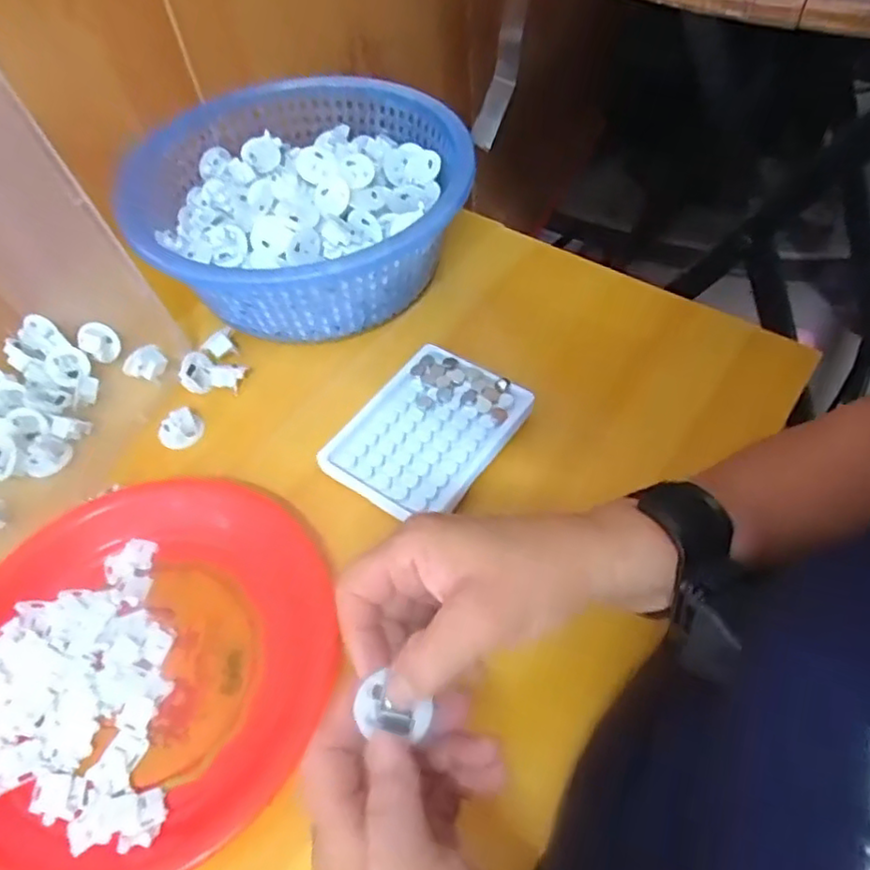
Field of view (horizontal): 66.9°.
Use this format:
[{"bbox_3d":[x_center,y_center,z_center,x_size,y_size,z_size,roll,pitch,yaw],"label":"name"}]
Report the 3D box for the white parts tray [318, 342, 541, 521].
[{"bbox_3d":[-0.007,-0.005,0.465,0.102,0.012,0.129,31,62,21],"label":"white parts tray"}]

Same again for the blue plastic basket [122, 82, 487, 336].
[{"bbox_3d":[-0.113,-0.194,0.550,0.264,0.081,0.261,-1,55,2],"label":"blue plastic basket"}]

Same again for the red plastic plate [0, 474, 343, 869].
[{"bbox_3d":[-0.178,0.132,0.392,0.219,0.026,0.229,-1,55,2],"label":"red plastic plate"}]

